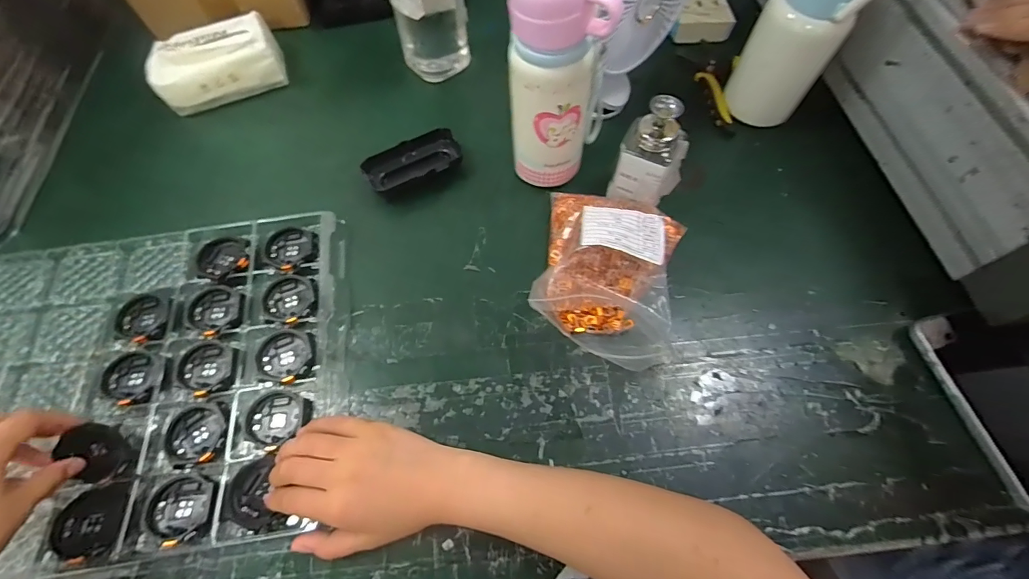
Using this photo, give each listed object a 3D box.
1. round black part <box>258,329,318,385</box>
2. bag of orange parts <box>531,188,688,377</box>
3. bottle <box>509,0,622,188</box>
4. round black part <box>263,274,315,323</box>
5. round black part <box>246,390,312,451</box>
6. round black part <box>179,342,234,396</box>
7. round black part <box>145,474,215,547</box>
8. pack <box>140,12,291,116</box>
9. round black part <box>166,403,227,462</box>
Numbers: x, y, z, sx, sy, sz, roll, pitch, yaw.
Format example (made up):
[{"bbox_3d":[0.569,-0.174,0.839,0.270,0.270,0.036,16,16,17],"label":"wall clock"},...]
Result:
[{"bbox_3d":[-0.207,0.059,0.396,0.053,0.012,0.047,16,65,8],"label":"round black part"},{"bbox_3d":[0.090,-0.020,0.416,0.138,0.049,0.177,14,65,7],"label":"bag of orange parts"},{"bbox_3d":[0.040,-0.184,0.402,0.087,0.210,0.057,2,64,1],"label":"bottle"},{"bbox_3d":[-0.217,0.009,0.424,0.050,0.011,0.043,22,66,11],"label":"round black part"},{"bbox_3d":[-0.204,0.110,0.372,0.052,0.010,0.045,20,66,10],"label":"round black part"},{"bbox_3d":[-0.279,0.072,0.396,0.044,0.009,0.050,-32,68,-14],"label":"round black part"},{"bbox_3d":[-0.263,0.172,0.341,0.050,0.008,0.048,0,64,0],"label":"round black part"},{"bbox_3d":[-0.374,-0.285,0.554,0.147,0.060,0.082,-25,67,-11],"label":"pack"},{"bbox_3d":[-0.269,0.122,0.368,0.049,0.004,0.045,0,64,0],"label":"round black part"}]

